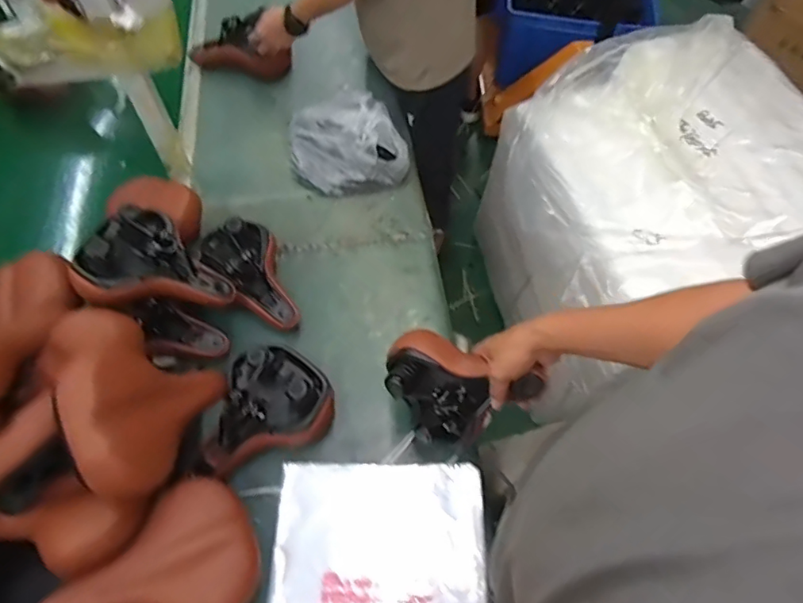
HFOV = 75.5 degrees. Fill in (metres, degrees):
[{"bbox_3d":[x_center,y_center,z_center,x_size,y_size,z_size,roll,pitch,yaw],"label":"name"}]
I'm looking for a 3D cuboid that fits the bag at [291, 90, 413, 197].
[{"bbox_3d":[-0.120,-0.354,1.146,0.257,0.079,0.244,-7,61,-5],"label":"bag"}]

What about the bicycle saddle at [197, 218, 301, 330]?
[{"bbox_3d":[-0.272,-0.054,0.944,0.131,0.066,0.241,-31,77,-17],"label":"bicycle saddle"}]

